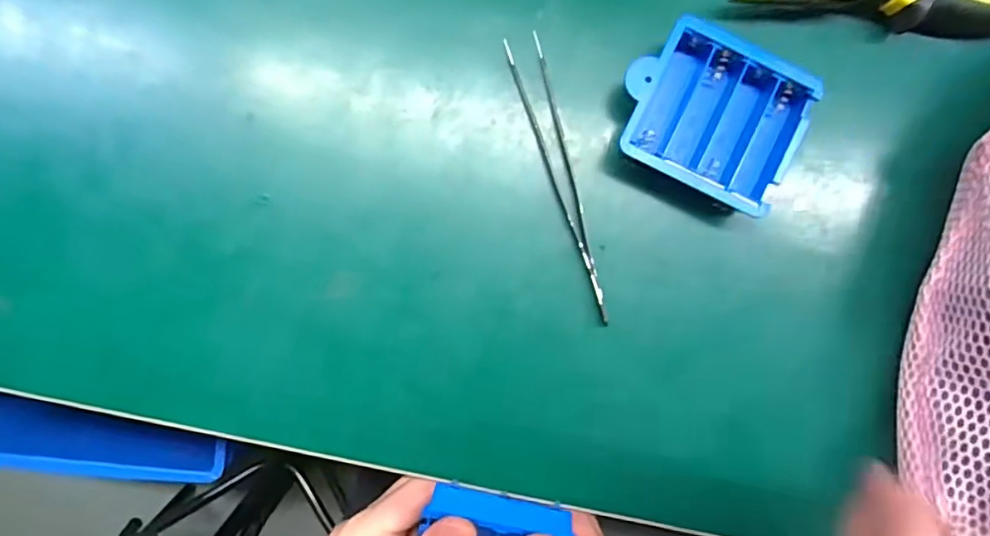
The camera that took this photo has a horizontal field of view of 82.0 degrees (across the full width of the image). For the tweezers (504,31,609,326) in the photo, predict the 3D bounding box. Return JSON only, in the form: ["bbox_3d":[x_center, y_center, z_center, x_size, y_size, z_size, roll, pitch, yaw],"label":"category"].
[{"bbox_3d":[0.031,-0.040,0.256,0.015,0.007,0.131,-17,89,0],"label":"tweezers"}]

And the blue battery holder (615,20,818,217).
[{"bbox_3d":[0.094,-0.067,0.249,0.075,0.024,0.066,27,90,0],"label":"blue battery holder"}]

